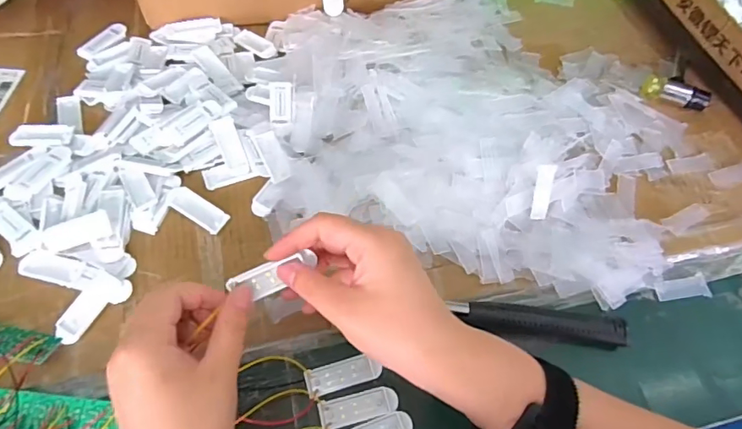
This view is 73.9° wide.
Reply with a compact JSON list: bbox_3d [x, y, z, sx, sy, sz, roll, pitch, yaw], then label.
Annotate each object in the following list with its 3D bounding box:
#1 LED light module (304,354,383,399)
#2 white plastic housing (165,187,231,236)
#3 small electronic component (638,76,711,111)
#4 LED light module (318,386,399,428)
[{"bbox_3d":[-0.021,0.122,0.377,0.056,0.004,0.021,-13,62,-12],"label":"LED light module"},{"bbox_3d":[-0.152,-0.005,0.433,0.055,0.009,0.022,30,62,13],"label":"white plastic housing"},{"bbox_3d":[0.329,-0.134,0.529,0.068,0.020,0.023,24,61,10],"label":"small electronic component"},{"bbox_3d":[-0.009,0.143,0.367,0.057,0.004,0.021,-12,61,-11],"label":"LED light module"}]

